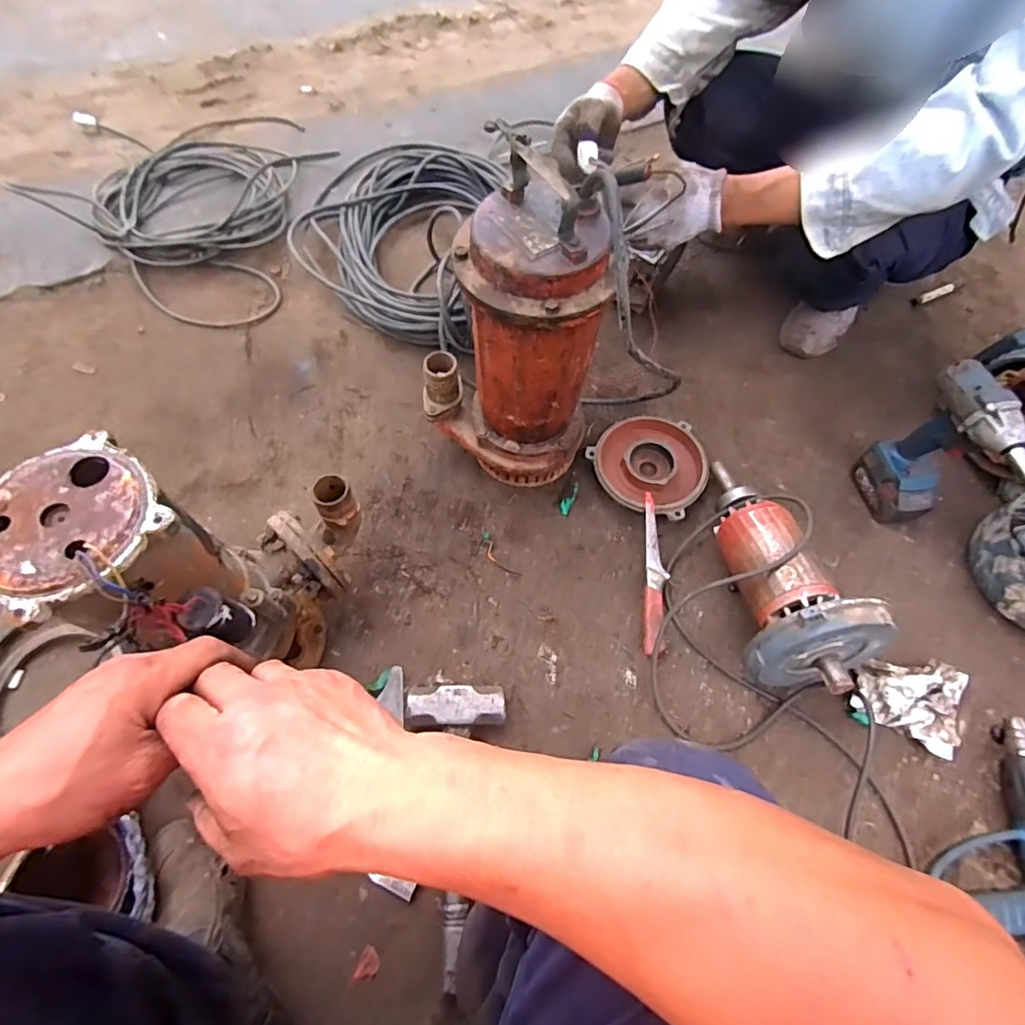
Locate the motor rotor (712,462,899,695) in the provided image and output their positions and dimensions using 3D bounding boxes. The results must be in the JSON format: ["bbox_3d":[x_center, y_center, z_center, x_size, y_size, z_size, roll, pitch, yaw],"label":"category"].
[{"bbox_3d":[0.365,0.072,0.771,0.166,0.176,0.369,-7,51,-5],"label":"motor rotor"}]

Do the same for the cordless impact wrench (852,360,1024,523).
[{"bbox_3d":[0.618,-0.064,0.784,0.075,0.245,0.208,-8,66,-7],"label":"cordless impact wrench"}]

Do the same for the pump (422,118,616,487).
[{"bbox_3d":[-0.004,-0.211,0.718,0.229,0.453,0.151,27,67,9],"label":"pump"}]

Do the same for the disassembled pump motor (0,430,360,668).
[{"bbox_3d":[-0.298,0.048,0.615,0.167,0.405,0.264,34,68,12],"label":"disassembled pump motor"}]

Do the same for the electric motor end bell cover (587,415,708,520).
[{"bbox_3d":[0.223,-0.081,0.901,0.193,0.033,0.179,17,66,5],"label":"electric motor end bell cover"}]

